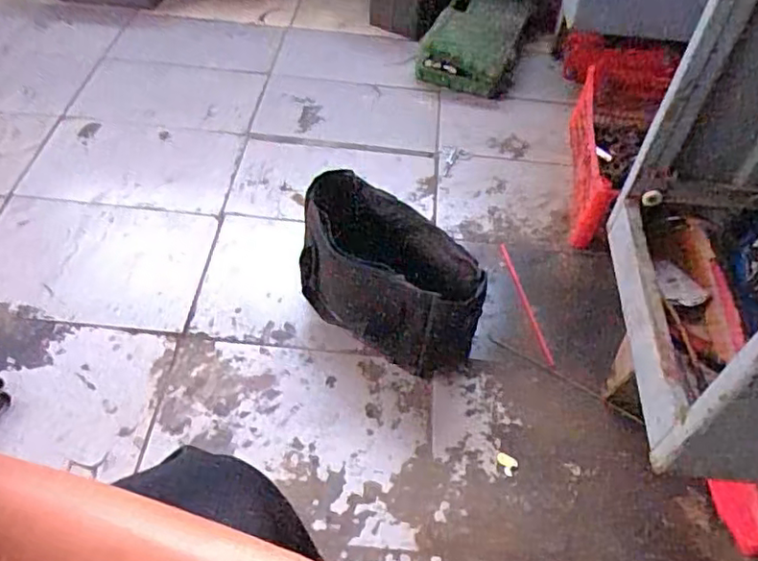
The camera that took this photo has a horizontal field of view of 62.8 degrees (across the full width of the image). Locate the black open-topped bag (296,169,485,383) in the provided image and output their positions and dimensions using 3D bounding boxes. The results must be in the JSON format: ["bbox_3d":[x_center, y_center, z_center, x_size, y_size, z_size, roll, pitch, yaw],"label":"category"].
[{"bbox_3d":[0.023,-0.001,0.972,0.300,0.205,0.168,24,53,15],"label":"black open-topped bag"}]

